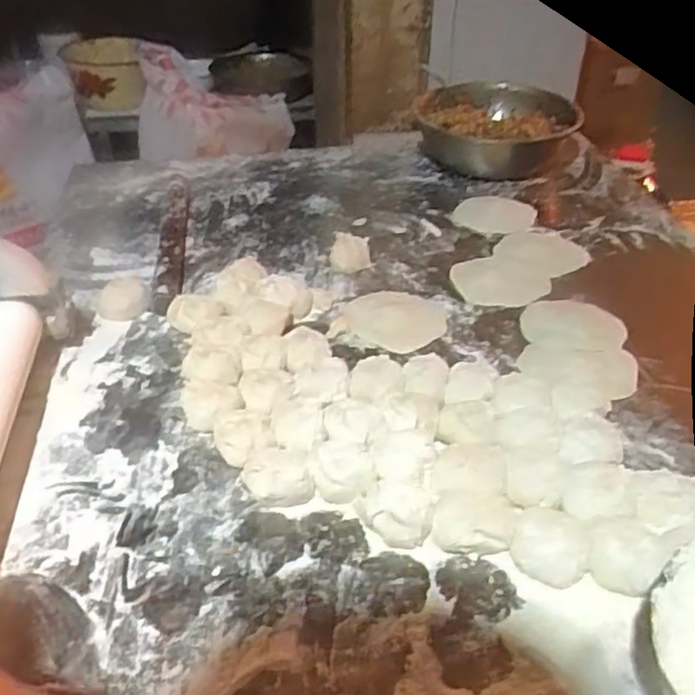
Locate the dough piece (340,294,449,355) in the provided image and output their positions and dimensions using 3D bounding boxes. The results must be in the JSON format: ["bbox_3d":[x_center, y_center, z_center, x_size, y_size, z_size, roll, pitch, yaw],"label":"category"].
[{"bbox_3d":[0.051,-0.032,0.723,0.104,0.004,0.094,24,45,28],"label":"dough piece"}]

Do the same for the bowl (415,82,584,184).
[{"bbox_3d":[0.213,-0.325,1.026,0.197,0.083,0.217,-4,39,-5],"label":"bowl"}]

